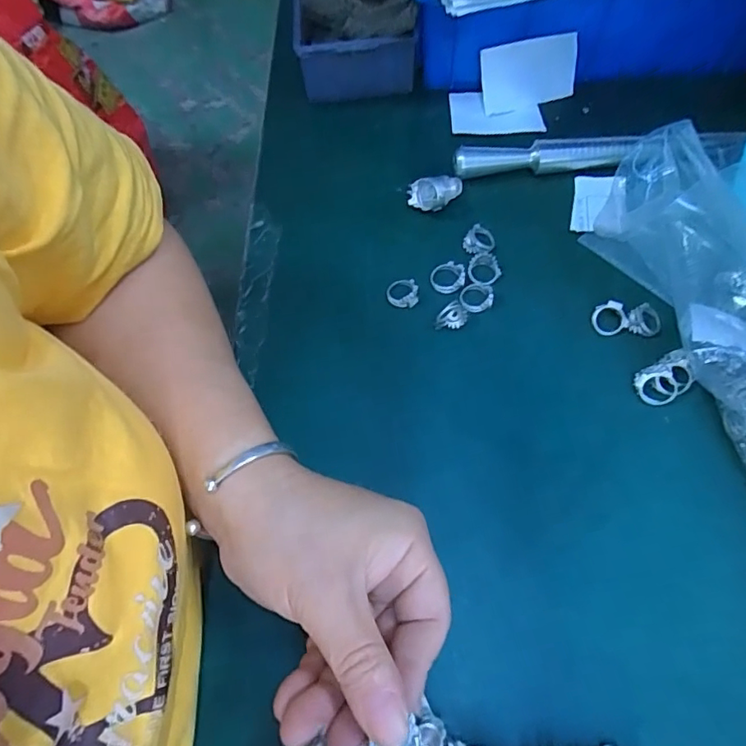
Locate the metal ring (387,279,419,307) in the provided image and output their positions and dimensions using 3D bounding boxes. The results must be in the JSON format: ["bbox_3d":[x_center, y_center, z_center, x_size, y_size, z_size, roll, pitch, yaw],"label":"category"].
[{"bbox_3d":[0.020,-0.055,0.359,0.021,0.005,0.020,-1,66,2],"label":"metal ring"}]

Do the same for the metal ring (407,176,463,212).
[{"bbox_3d":[0.047,-0.131,0.385,0.041,0.021,0.022,-10,66,-2],"label":"metal ring"}]

